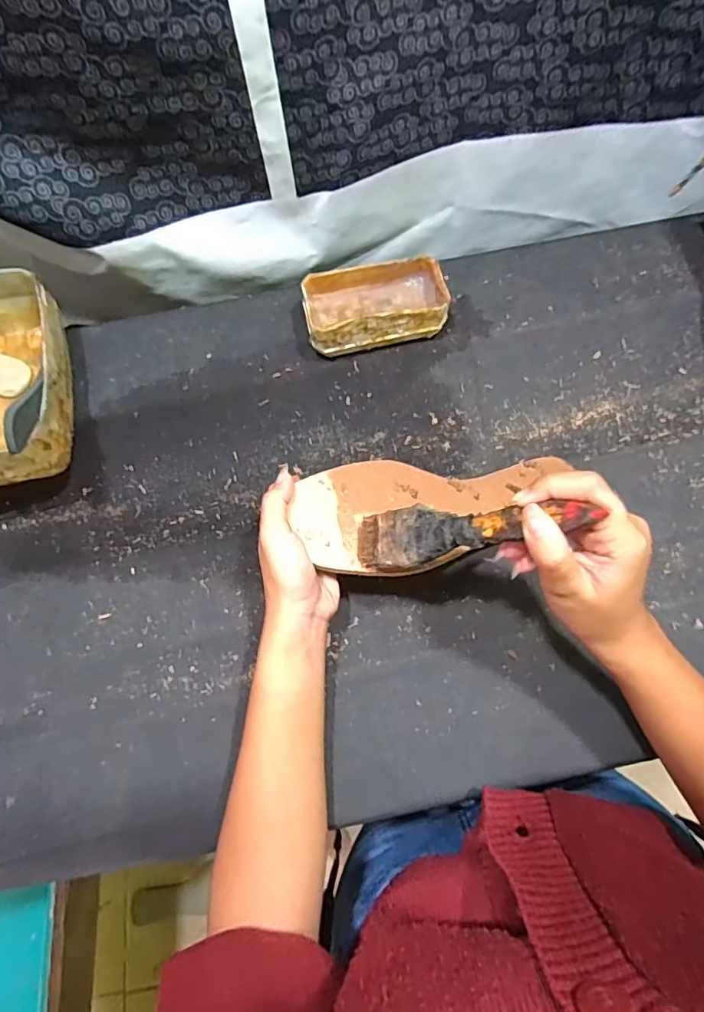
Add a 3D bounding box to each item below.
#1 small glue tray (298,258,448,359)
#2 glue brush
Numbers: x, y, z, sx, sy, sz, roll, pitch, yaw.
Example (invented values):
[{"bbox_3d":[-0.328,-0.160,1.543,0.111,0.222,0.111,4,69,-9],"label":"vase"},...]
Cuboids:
[{"bbox_3d":[0.021,-0.182,0.488,0.126,0.043,0.074,-12,70,-2],"label":"small glue tray"},{"bbox_3d":[0.062,0.014,0.317,0.156,0.009,0.037,-12,63,42],"label":"glue brush"}]

